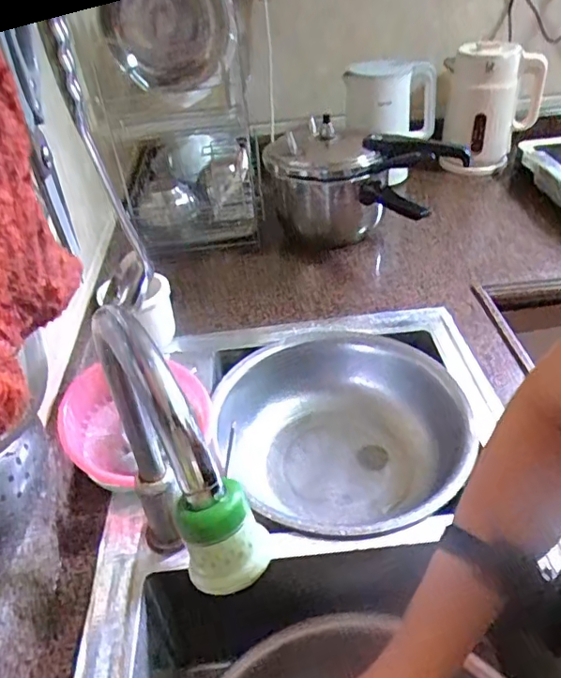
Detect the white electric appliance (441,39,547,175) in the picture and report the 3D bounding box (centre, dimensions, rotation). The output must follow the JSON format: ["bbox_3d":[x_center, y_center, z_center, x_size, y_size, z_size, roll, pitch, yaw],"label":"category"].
[{"bbox_3d":[0.496,-0.542,1.308,0.210,0.253,0.147,13,43,21],"label":"white electric appliance"}]

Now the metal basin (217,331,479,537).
[{"bbox_3d":[0.082,0.124,0.780,0.305,0.084,0.305,-3,39,3],"label":"metal basin"}]

